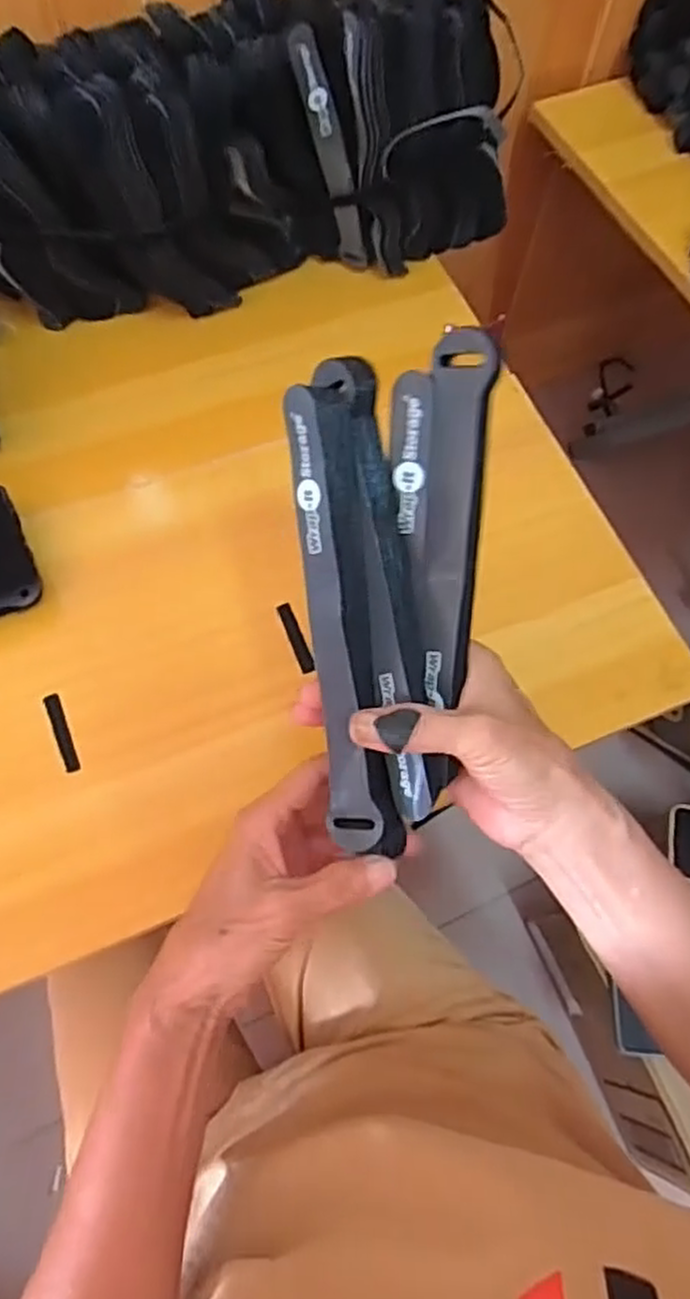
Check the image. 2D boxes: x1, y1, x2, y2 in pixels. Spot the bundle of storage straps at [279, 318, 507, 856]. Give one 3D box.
[{"bbox_3d":[0.016,-0.019,0.326,0.079,0.021,0.217,2,99,-2],"label":"bundle of storage straps"}]

